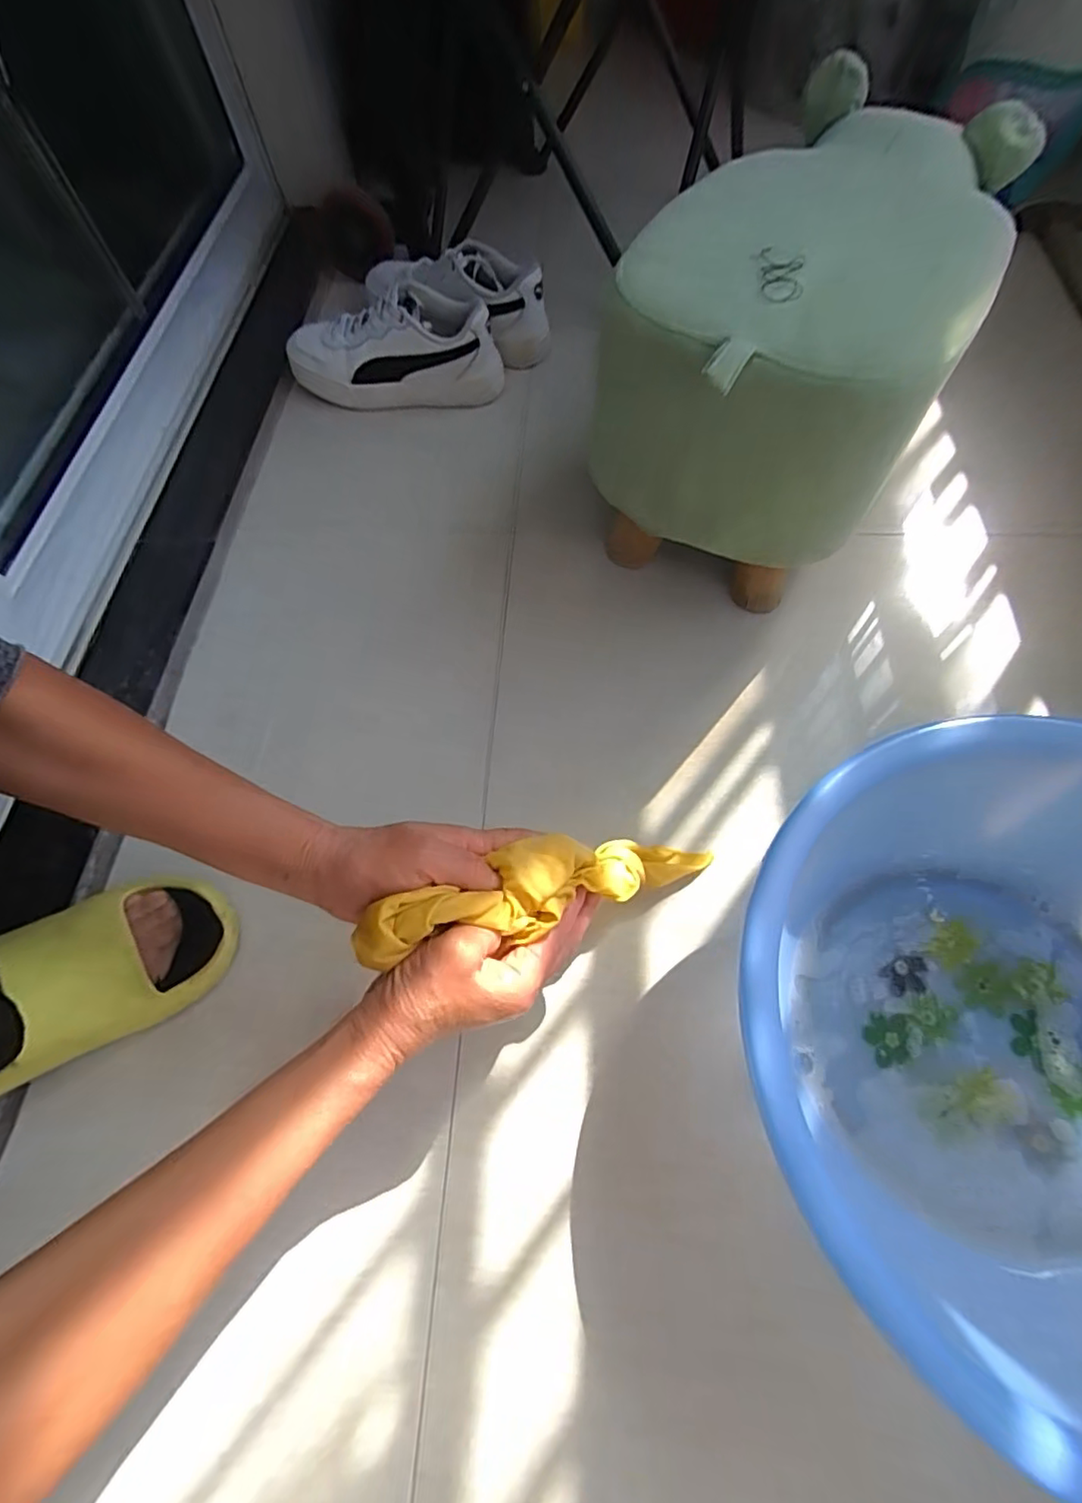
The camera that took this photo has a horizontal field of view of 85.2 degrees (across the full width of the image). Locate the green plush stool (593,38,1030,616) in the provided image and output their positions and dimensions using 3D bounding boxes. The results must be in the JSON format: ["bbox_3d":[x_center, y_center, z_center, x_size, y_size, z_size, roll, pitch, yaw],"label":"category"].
[{"bbox_3d":[0.215,-0.343,0.517,0.234,0.233,0.395,25,68,15],"label":"green plush stool"}]

